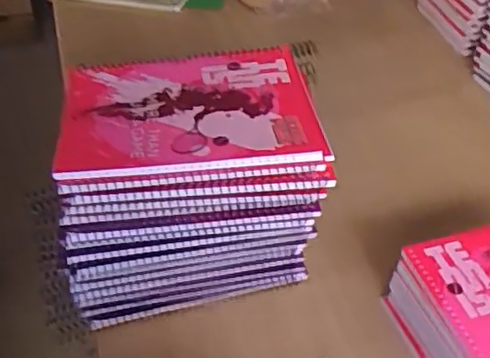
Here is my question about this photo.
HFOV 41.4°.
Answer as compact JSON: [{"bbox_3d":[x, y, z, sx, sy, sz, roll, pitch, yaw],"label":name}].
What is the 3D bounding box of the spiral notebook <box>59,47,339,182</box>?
[{"bbox_3d":[-0.045,-0.058,0.531,0.202,0.016,0.147,-7,40,-5],"label":"spiral notebook"}]

